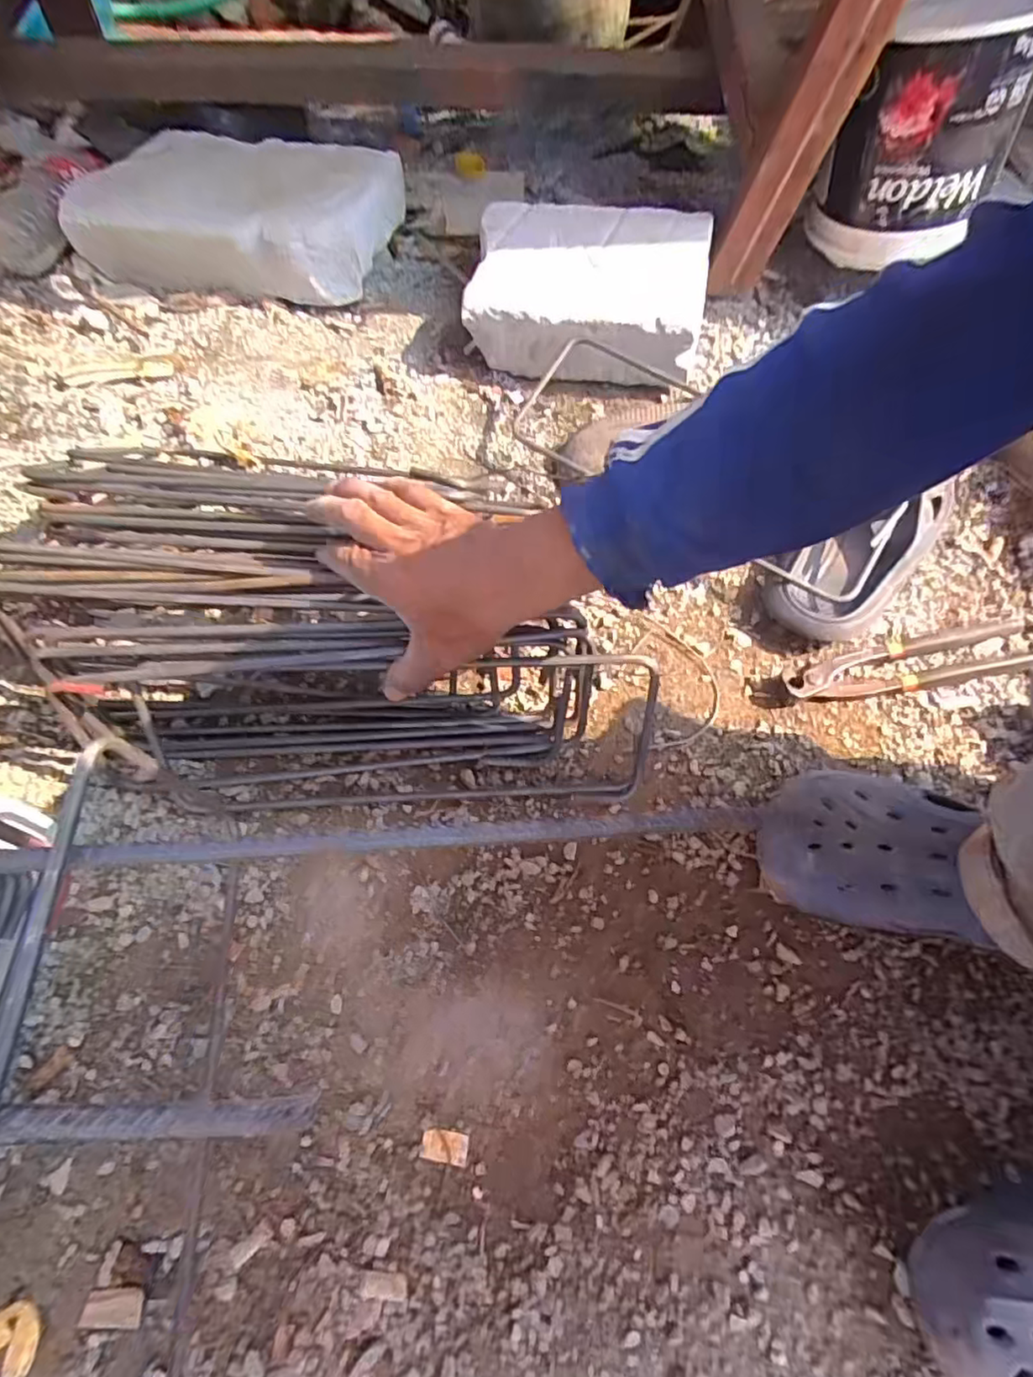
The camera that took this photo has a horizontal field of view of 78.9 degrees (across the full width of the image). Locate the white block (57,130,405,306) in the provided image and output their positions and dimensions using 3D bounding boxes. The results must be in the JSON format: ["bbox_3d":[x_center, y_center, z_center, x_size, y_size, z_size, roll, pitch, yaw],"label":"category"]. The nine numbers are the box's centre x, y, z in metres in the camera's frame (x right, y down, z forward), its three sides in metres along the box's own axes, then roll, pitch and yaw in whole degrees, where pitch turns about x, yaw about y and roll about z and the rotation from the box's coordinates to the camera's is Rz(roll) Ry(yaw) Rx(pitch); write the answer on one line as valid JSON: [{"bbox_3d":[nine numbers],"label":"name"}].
[{"bbox_3d":[-0.317,-0.530,0.711,0.301,0.089,0.169,15,62,4],"label":"white block"}]

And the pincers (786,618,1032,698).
[{"bbox_3d":[0.329,-0.019,0.525,0.219,0.022,0.046,-10,63,-9],"label":"pincers"}]

